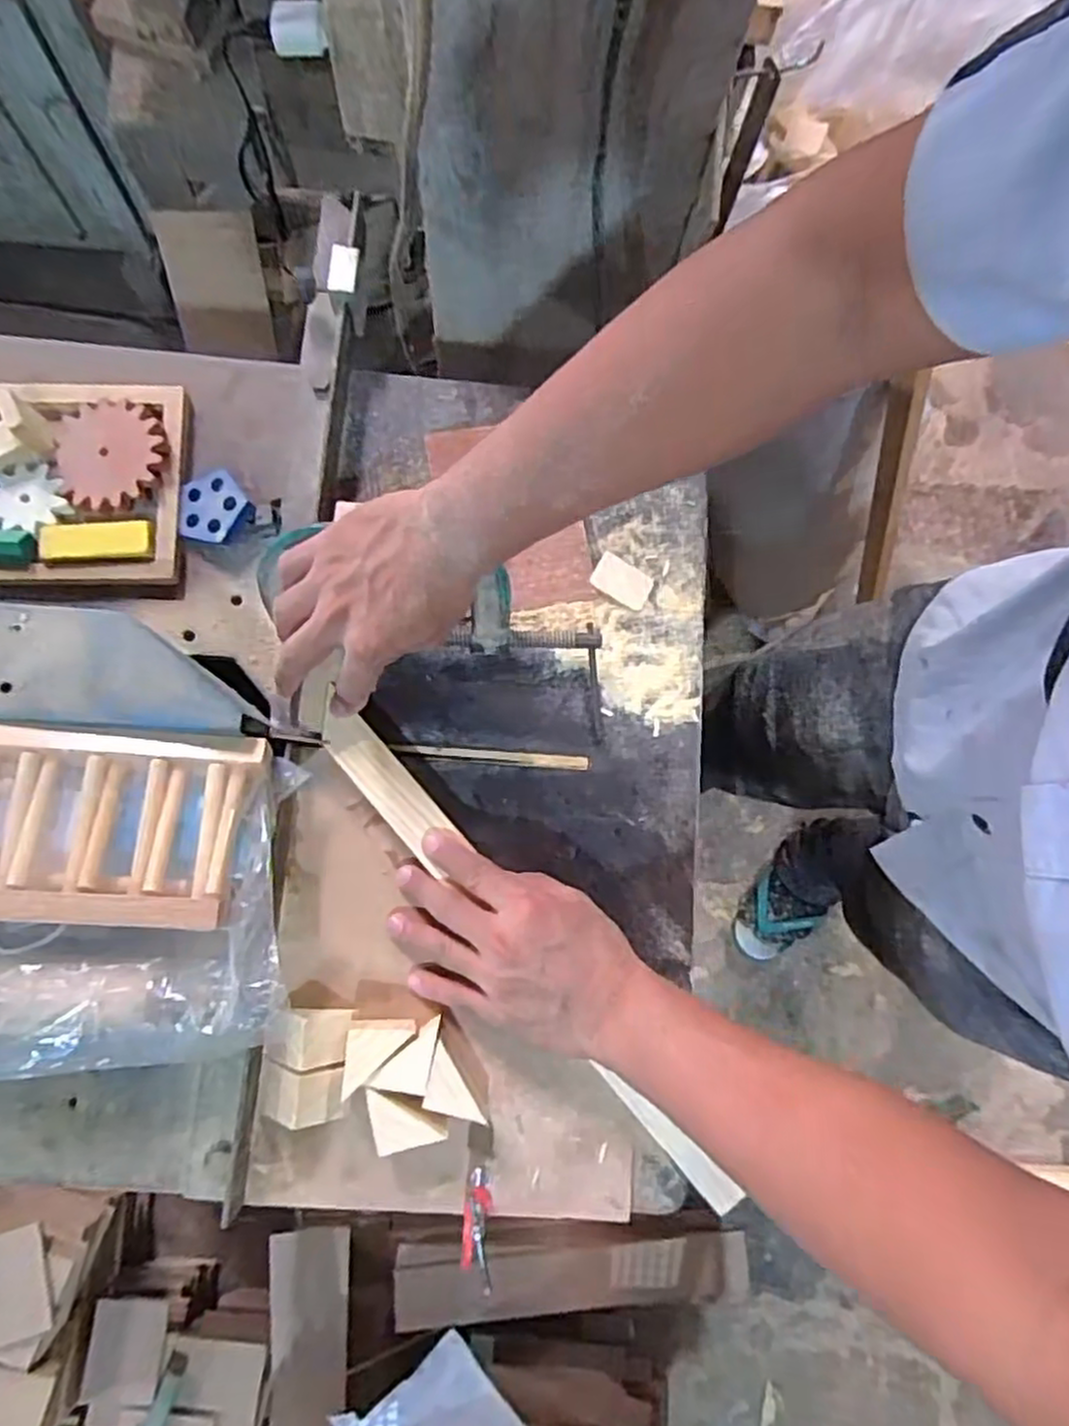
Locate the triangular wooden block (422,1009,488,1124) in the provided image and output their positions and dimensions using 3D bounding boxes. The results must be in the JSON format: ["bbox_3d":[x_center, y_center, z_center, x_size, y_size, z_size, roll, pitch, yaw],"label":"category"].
[{"bbox_3d":[-0.047,0.234,0.490,0.040,0.025,0.057,10,80,-2],"label":"triangular wooden block"}]

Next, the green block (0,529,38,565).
[{"bbox_3d":[-0.389,-0.122,0.539,0.044,0.015,0.026,-3,80,-4],"label":"green block"}]

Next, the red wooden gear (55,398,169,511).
[{"bbox_3d":[-0.320,-0.197,0.557,0.078,0.011,0.090,-21,82,-7],"label":"red wooden gear"}]

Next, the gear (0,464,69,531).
[{"bbox_3d":[-0.378,-0.160,0.549,0.055,0.006,0.049,4,80,-3],"label":"gear"}]

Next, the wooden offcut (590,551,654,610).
[{"bbox_3d":[0.068,-0.103,0.577,0.045,0.010,0.031,28,79,1],"label":"wooden offcut"}]

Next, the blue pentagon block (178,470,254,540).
[{"bbox_3d":[-0.245,-0.155,0.556,0.052,0.011,0.058,-38,85,-9],"label":"blue pentagon block"}]

